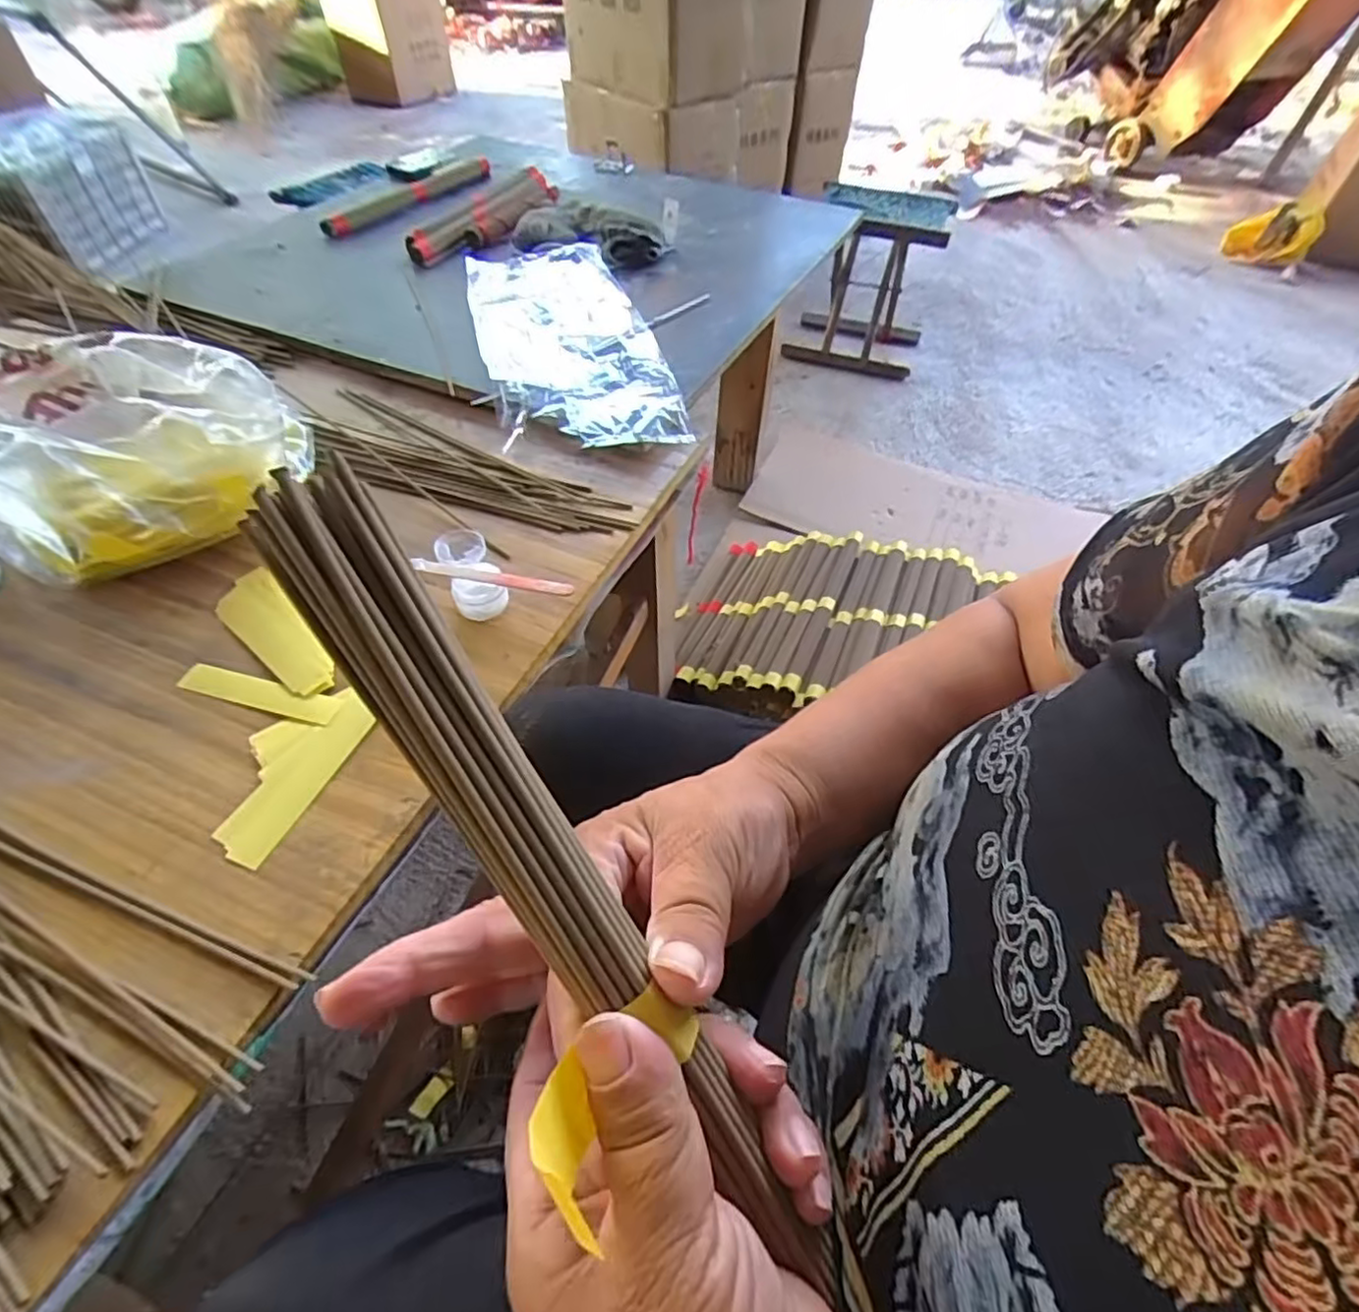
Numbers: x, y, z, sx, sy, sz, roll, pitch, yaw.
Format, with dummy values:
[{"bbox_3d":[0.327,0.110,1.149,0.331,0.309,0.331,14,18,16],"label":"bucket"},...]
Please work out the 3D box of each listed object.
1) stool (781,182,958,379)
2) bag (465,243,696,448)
[{"bbox_3d":[0.441,-0.879,1.527,0.286,0.325,0.246,15,52,10],"label":"stool"},{"bbox_3d":[-0.122,-0.337,0.693,0.170,0.045,0.393,-12,52,-12],"label":"bag"}]

